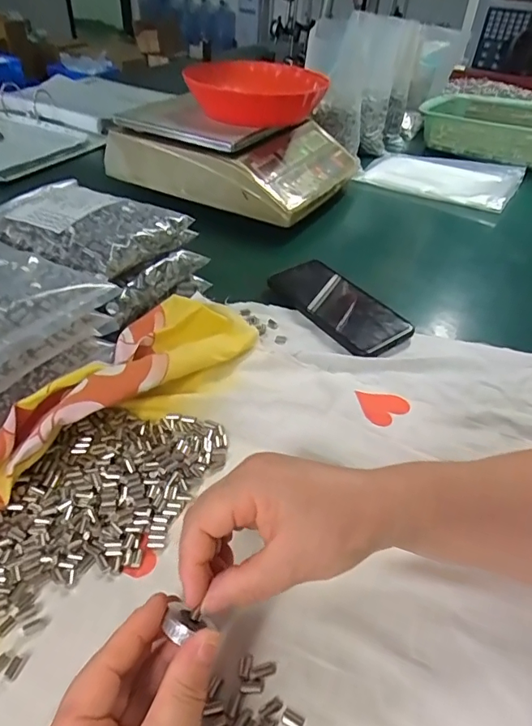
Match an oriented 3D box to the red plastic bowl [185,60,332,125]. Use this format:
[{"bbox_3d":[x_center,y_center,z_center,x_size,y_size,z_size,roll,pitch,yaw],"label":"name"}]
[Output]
[{"bbox_3d":[-0.016,-0.401,0.719,0.206,0.058,0.167,22,44,18],"label":"red plastic bowl"}]

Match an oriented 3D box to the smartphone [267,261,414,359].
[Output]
[{"bbox_3d":[0.078,-0.065,0.523,0.075,0.013,0.163,-22,48,-28],"label":"smartphone"}]

